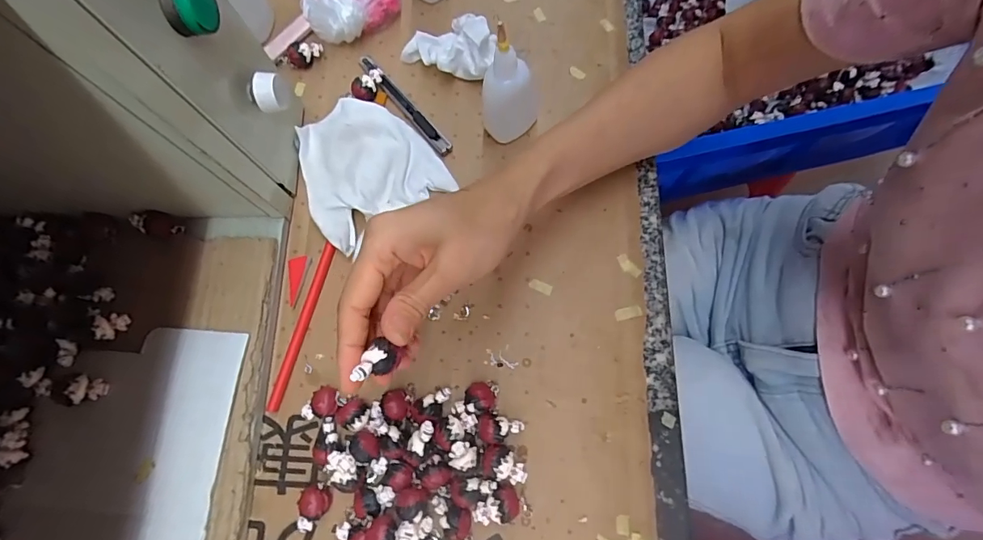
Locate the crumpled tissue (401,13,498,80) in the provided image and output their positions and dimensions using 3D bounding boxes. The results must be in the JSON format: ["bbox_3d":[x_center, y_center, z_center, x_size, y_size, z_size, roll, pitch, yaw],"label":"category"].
[{"bbox_3d":[-0.031,-0.183,0.370,0.075,0.042,0.048,32,76,8],"label":"crumpled tissue"}]

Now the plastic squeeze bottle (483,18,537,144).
[{"bbox_3d":[0.016,-0.139,0.327,0.040,0.096,0.047,11,74,2],"label":"plastic squeeze bottle"}]

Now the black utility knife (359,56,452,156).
[{"bbox_3d":[-0.072,-0.139,0.373,0.014,0.009,0.122,-38,78,-11],"label":"black utility knife"}]

